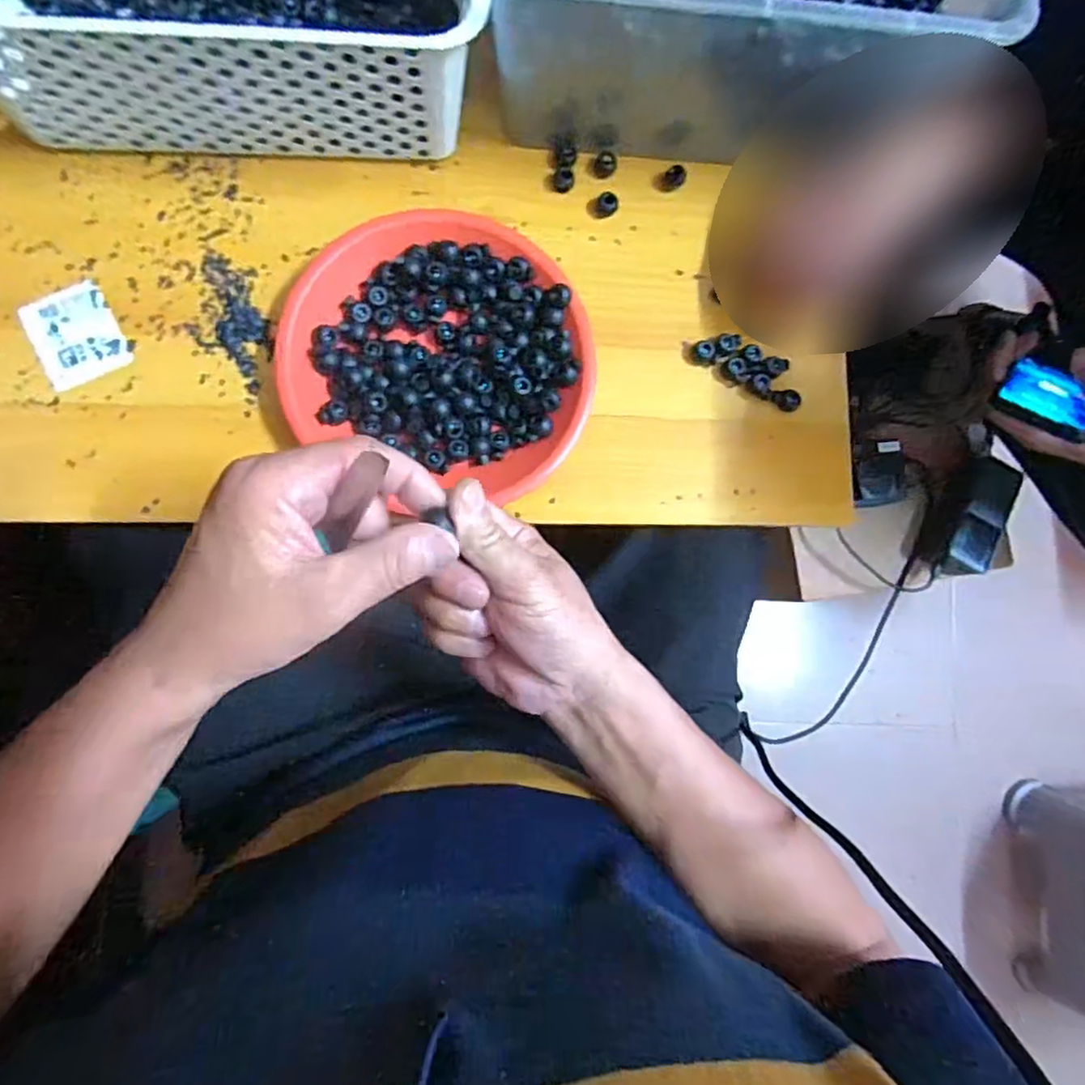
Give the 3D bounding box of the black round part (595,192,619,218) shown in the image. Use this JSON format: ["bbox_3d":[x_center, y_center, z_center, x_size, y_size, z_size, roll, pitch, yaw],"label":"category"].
[{"bbox_3d":[0.046,-0.237,0.446,0.016,0.011,0.013,-34,89,-9],"label":"black round part"}]

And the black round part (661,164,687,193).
[{"bbox_3d":[0.093,-0.258,0.453,0.015,0.013,0.014,1,85,-7],"label":"black round part"}]

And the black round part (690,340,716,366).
[{"bbox_3d":[0.112,-0.133,0.442,0.016,0.007,0.018,11,83,-6],"label":"black round part"}]

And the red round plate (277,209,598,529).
[{"bbox_3d":[-0.064,-0.118,0.414,0.198,0.030,0.179,38,82,-2],"label":"red round plate"}]

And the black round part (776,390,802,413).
[{"bbox_3d":[0.173,-0.100,0.447,0.016,0.008,0.016,1,85,-7],"label":"black round part"}]

